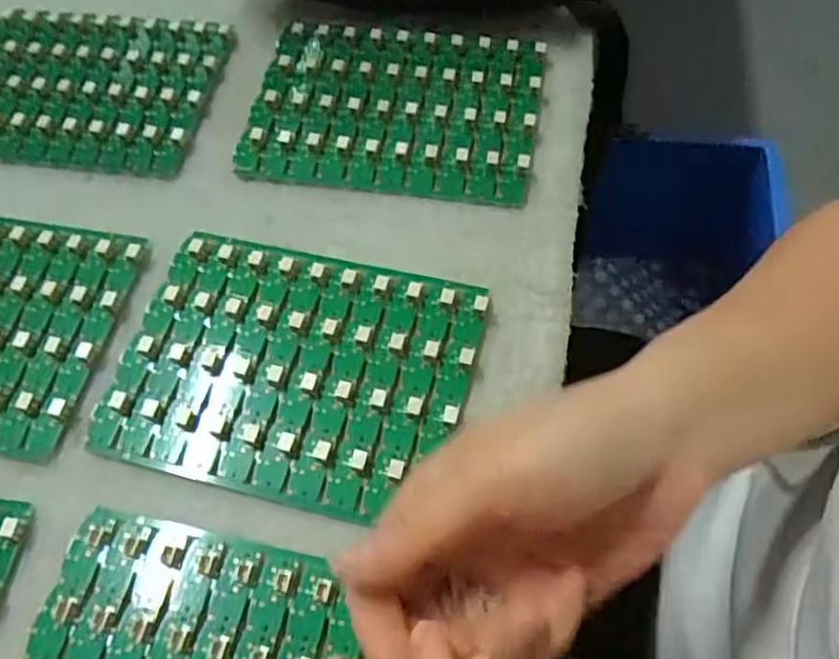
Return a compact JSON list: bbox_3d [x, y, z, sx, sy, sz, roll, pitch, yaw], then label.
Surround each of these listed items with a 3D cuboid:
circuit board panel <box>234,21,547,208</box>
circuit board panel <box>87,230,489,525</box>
[{"bbox_3d":[-0.015,-0.131,0.430,0.164,0.013,0.118,8,62,8],"label":"circuit board panel"},{"bbox_3d":[-0.061,0.016,0.350,0.161,0.009,0.125,12,63,10],"label":"circuit board panel"}]

